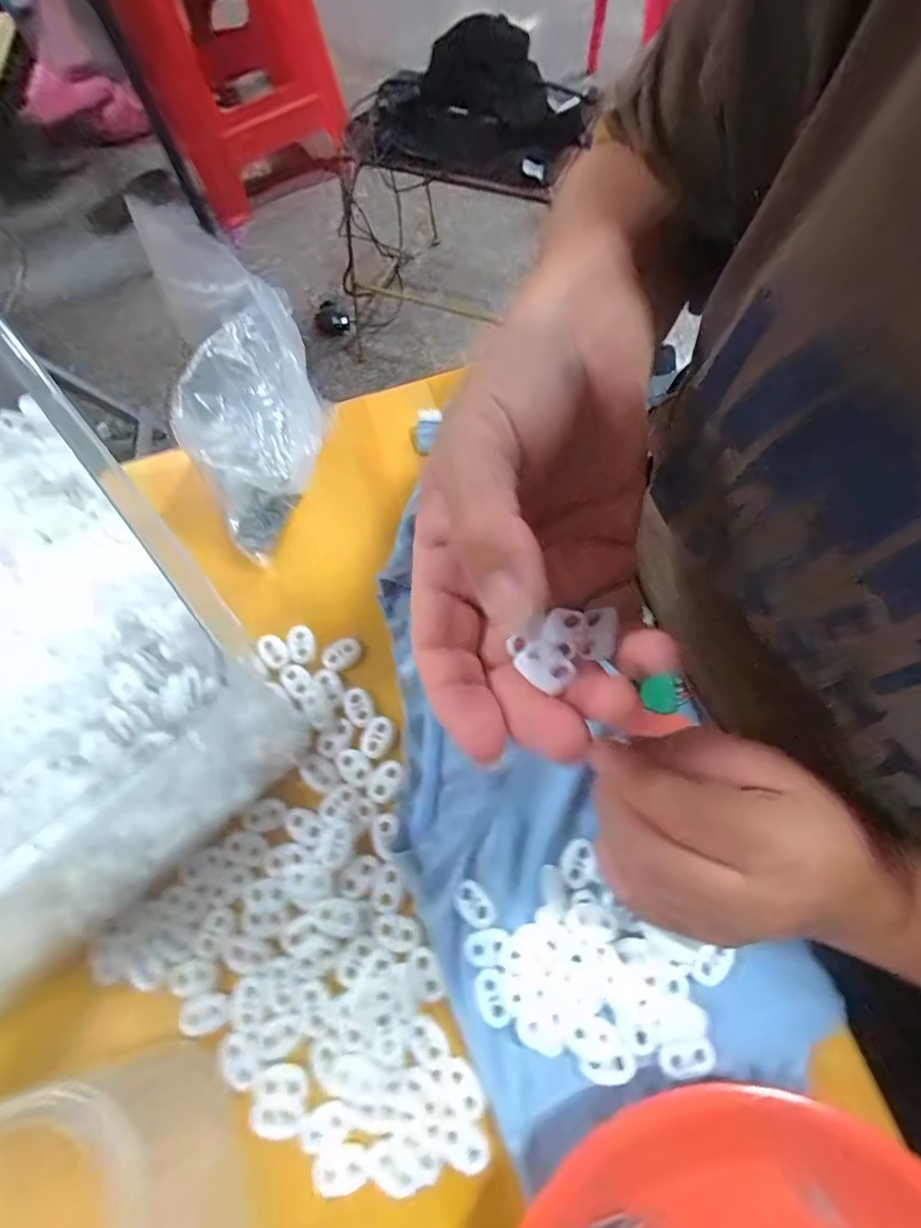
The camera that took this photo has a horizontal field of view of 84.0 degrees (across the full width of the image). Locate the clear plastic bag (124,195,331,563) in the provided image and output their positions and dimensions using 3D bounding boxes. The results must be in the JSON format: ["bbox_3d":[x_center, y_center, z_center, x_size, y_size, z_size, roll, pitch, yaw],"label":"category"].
[{"bbox_3d":[-0.115,-0.119,0.280,0.075,0.045,0.161,-12,99,-5],"label":"clear plastic bag"}]

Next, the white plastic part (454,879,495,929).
[{"bbox_3d":[0.006,0.137,0.241,0.014,0.004,0.021,-41,77,-14],"label":"white plastic part"}]

